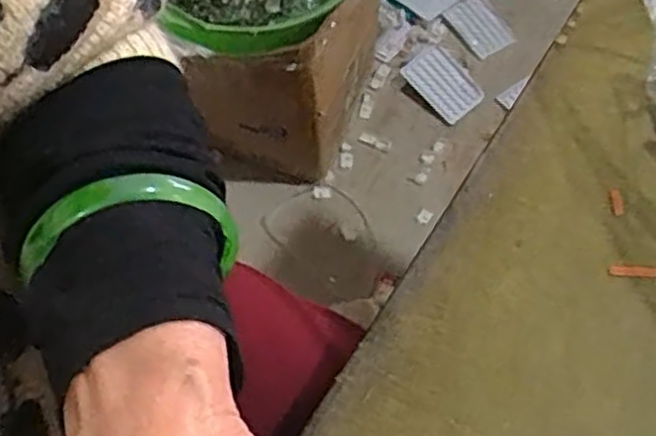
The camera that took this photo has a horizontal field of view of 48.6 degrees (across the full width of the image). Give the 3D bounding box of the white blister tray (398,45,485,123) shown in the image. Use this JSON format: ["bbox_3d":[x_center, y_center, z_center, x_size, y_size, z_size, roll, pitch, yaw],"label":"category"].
[{"bbox_3d":[0.196,-0.228,1.228,0.092,0.015,0.128,-39,77,-16],"label":"white blister tray"}]

